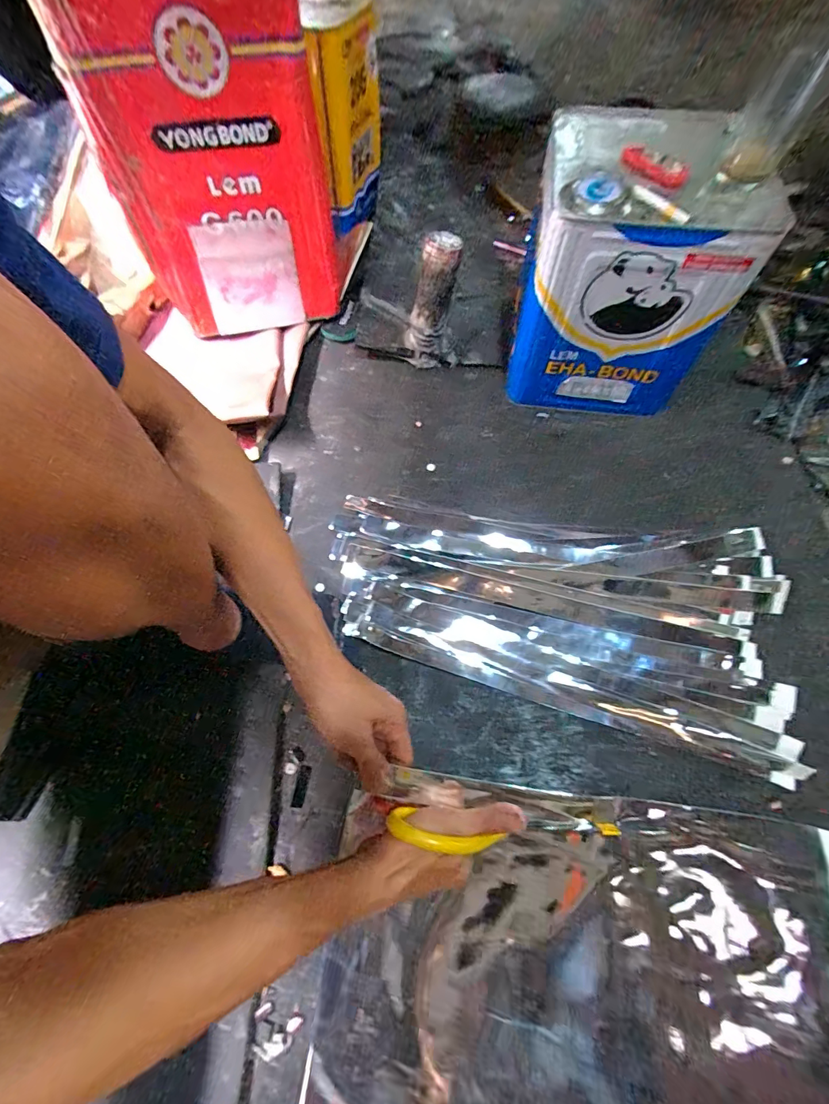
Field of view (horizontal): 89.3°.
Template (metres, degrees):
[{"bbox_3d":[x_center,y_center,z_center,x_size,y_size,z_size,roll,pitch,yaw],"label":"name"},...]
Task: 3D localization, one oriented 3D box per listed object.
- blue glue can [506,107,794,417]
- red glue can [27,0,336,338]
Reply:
[{"bbox_3d":[0.275,-0.371,0.565,0.238,0.276,0.238,-1,66,2],"label":"blue glue can"},{"bbox_3d":[-0.257,-0.536,0.571,0.252,0.355,0.242,-12,65,-5],"label":"red glue can"}]

